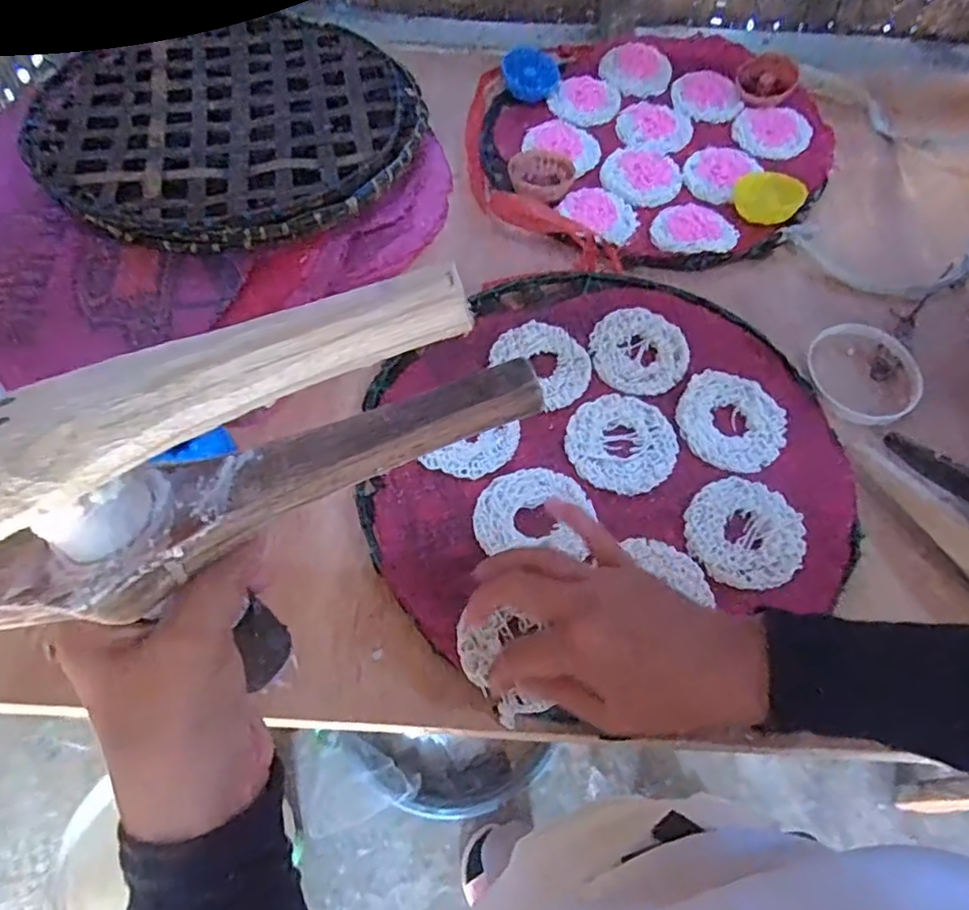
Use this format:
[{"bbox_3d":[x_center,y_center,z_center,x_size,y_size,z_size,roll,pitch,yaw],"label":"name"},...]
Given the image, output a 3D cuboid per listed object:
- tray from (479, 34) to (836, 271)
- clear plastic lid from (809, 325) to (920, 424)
[{"bbox_3d":[0.173,-0.331,0.632,0.328,0.037,0.335,2,61,-3],"label":"tray"},{"bbox_3d":[0.306,-0.069,0.507,0.095,0.010,0.092,-36,69,-21],"label":"clear plastic lid"}]

